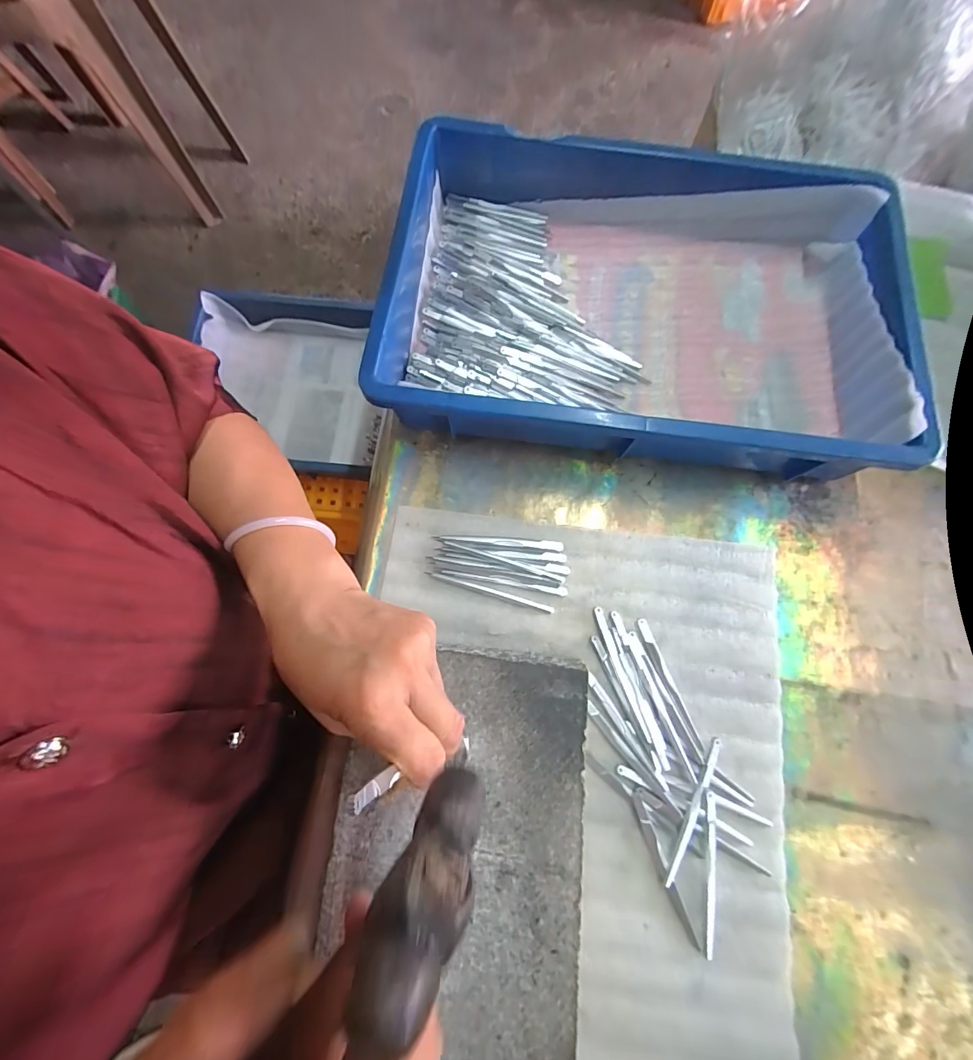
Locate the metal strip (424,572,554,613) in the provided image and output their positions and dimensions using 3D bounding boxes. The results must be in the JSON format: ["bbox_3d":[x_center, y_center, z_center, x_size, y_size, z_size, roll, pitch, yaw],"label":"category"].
[{"bbox_3d":[0.002,0.050,0.352,0.107,0.004,0.006,17,75,3],"label":"metal strip"}]

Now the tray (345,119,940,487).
[{"bbox_3d":[0.127,-0.199,0.381,0.414,0.076,0.280,7,75,0],"label":"tray"}]

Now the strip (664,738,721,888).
[{"bbox_3d":[0.148,0.200,0.308,0.007,0.008,0.103,28,76,6],"label":"strip"}]

